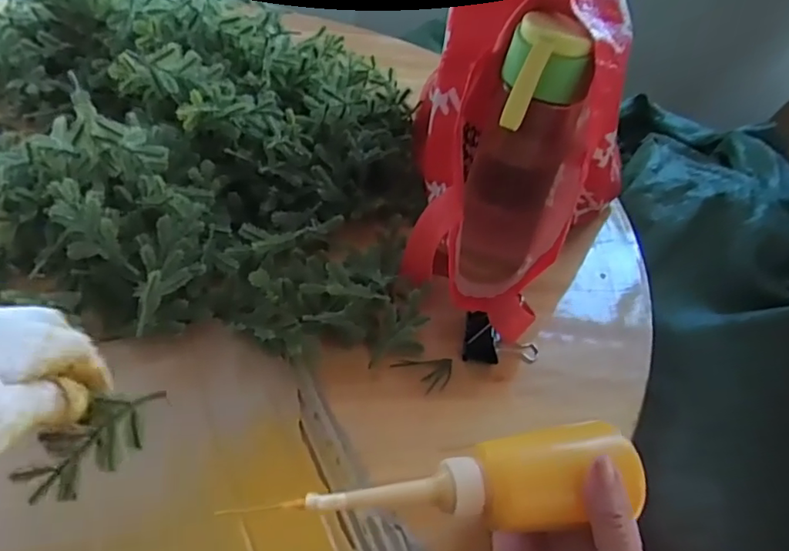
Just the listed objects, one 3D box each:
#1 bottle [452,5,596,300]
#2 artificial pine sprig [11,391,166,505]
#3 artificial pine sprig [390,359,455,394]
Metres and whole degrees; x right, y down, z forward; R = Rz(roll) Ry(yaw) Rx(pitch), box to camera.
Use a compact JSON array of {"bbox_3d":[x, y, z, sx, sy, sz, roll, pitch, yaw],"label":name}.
[{"bbox_3d":[0.102,-0.079,0.463,0.081,0.228,0.072,14,41,8],"label":"bottle"},{"bbox_3d":[-0.153,0.087,0.290,0.084,0.025,0.025,-38,51,0],"label":"artificial pine sprig"},{"bbox_3d":[0.023,0.076,0.441,0.047,0.009,0.028,2,41,-7],"label":"artificial pine sprig"}]

